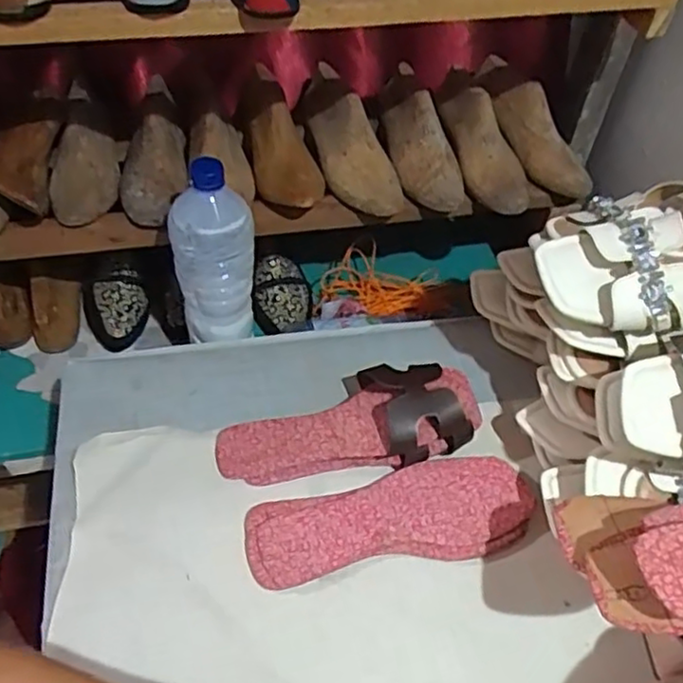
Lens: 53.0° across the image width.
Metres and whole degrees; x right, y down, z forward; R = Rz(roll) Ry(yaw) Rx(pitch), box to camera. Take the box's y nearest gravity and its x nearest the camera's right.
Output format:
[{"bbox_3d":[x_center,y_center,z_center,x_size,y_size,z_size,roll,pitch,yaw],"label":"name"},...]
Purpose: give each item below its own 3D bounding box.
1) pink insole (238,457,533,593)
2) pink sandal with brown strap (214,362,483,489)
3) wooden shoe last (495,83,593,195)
[{"bbox_3d":[0.042,0.152,0.594,0.245,0.020,0.086,-6,50,-11],"label":"pink insole"},{"bbox_3d":[0.007,0.067,0.637,0.245,0.060,0.099,-4,50,-10],"label":"pink sandal with brown strap"},{"bbox_3d":[0.247,-0.245,0.849,0.062,0.064,0.159,-39,95,-32],"label":"wooden shoe last"}]

